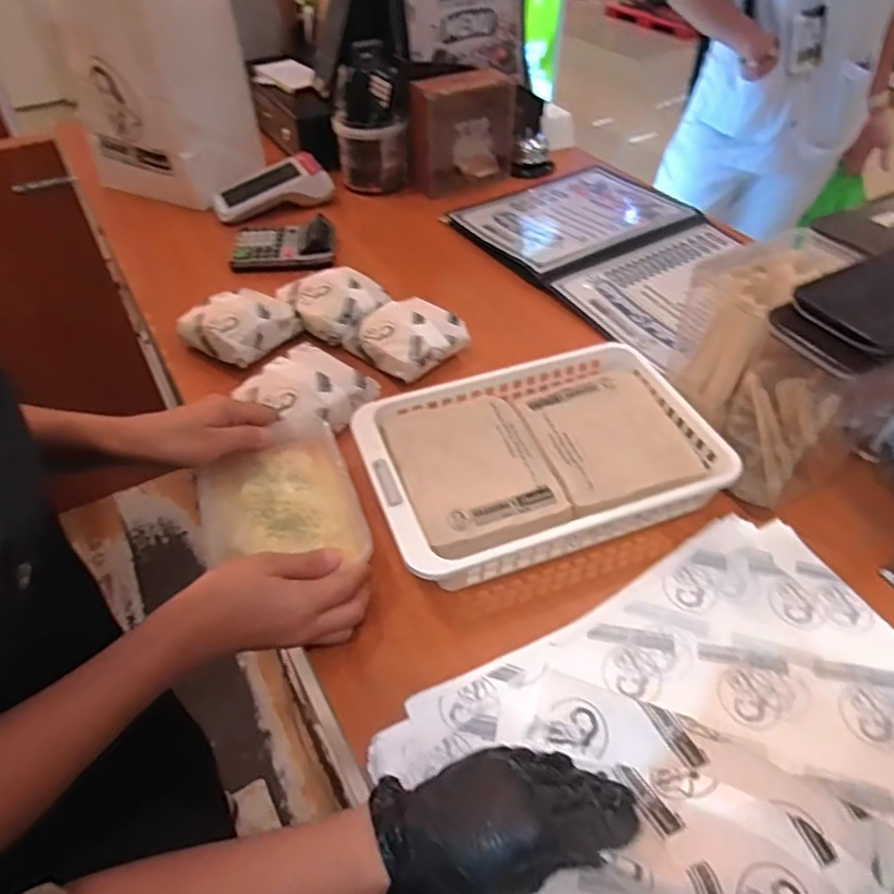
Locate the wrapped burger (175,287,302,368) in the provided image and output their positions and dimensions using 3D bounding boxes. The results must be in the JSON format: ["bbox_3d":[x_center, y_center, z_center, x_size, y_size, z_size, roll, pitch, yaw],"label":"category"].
[{"bbox_3d":[-0.229,-0.138,0.692,0.097,0.042,0.105,27,51,24],"label":"wrapped burger"}]

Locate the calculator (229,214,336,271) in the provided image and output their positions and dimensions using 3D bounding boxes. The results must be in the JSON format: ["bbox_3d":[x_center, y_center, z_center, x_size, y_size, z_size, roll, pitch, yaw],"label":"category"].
[{"bbox_3d":[-0.218,-0.275,0.850,0.129,0.035,0.088,-3,45,-3],"label":"calculator"}]

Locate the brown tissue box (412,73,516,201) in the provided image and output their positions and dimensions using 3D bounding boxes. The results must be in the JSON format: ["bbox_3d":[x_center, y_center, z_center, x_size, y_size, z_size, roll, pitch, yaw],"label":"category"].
[{"bbox_3d":[0.023,-0.484,0.966,0.166,0.138,0.060,-27,51,-24],"label":"brown tissue box"}]

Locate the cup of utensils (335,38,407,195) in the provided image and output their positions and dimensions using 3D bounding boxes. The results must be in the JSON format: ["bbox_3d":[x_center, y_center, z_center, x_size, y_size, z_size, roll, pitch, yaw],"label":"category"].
[{"bbox_3d":[-0.114,-0.494,0.956,0.106,0.168,0.113,-2,45,-2],"label":"cup of utensils"}]

